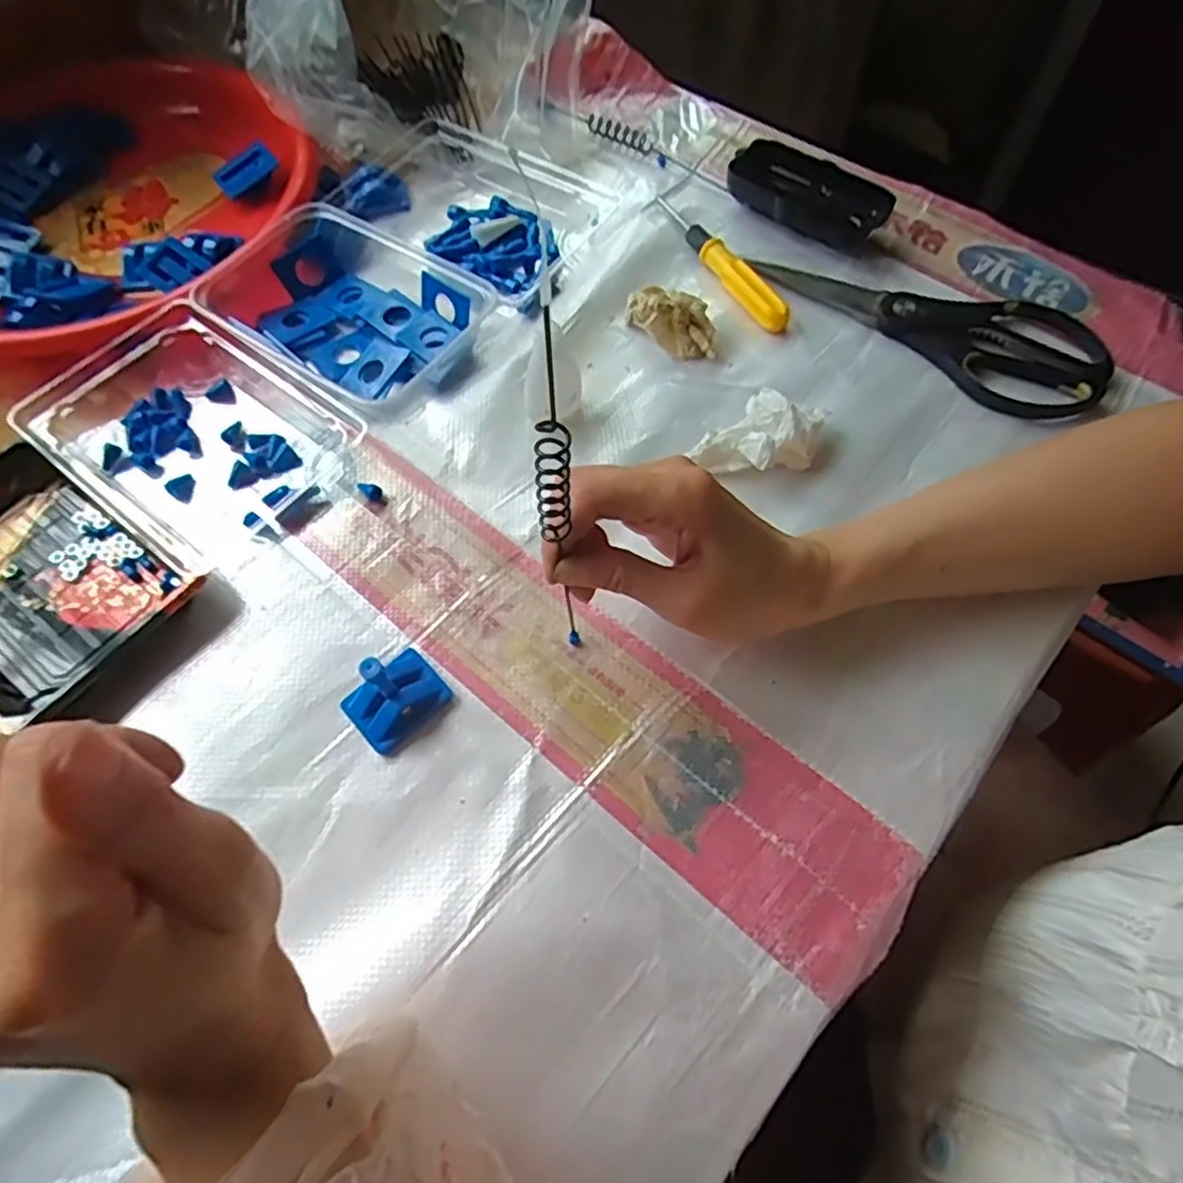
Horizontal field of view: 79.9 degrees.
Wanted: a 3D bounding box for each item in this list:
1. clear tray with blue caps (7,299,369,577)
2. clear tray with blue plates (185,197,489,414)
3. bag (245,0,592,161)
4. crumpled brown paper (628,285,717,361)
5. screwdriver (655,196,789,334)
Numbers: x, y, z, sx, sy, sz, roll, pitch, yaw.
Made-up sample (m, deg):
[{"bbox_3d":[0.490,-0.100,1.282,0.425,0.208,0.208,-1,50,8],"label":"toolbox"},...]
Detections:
[{"bbox_3d":[-0.230,-0.094,0.401,0.177,0.031,0.118,32,68,17],"label":"clear tray with blue caps"},{"bbox_3d":[-0.152,-0.173,0.437,0.161,0.034,0.110,30,67,16],"label":"clear tray with blue plates"},{"bbox_3d":[-0.145,-0.426,0.517,0.230,0.122,0.226,36,69,19],"label":"bag"},{"bbox_3d":[0.048,-0.166,0.432,0.029,0.026,0.063,-41,68,-18],"label":"crumpled brown paper"},{"bbox_3d":[0.082,-0.220,0.462,0.015,0.019,0.140,-26,65,-11],"label":"screwdriver"}]

